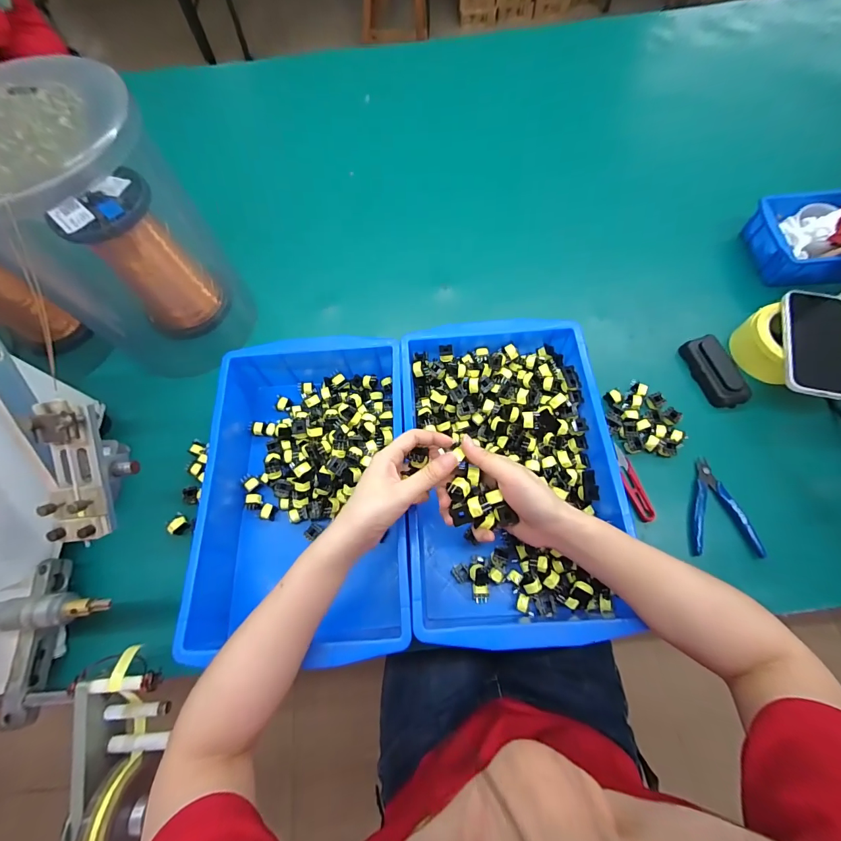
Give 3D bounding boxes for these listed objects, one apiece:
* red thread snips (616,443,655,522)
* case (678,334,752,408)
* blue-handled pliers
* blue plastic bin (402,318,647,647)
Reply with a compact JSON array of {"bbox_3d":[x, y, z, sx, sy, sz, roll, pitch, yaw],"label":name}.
[{"bbox_3d":[0.280,0.082,0.503,0.024,0.009,0.100,-16,68,-3],"label":"red thread snips"},{"bbox_3d":[0.420,-0.070,0.545,0.050,0.027,0.106,-14,68,-2],"label":"case"},{"bbox_3d":[0.376,0.108,0.481,0.078,0.010,0.118,2,68,4],"label":"blue-handled pliers"},{"bbox_3d":[0.102,0.058,0.474,0.234,0.091,0.378,-4,68,2],"label":"blue plastic bin"}]

